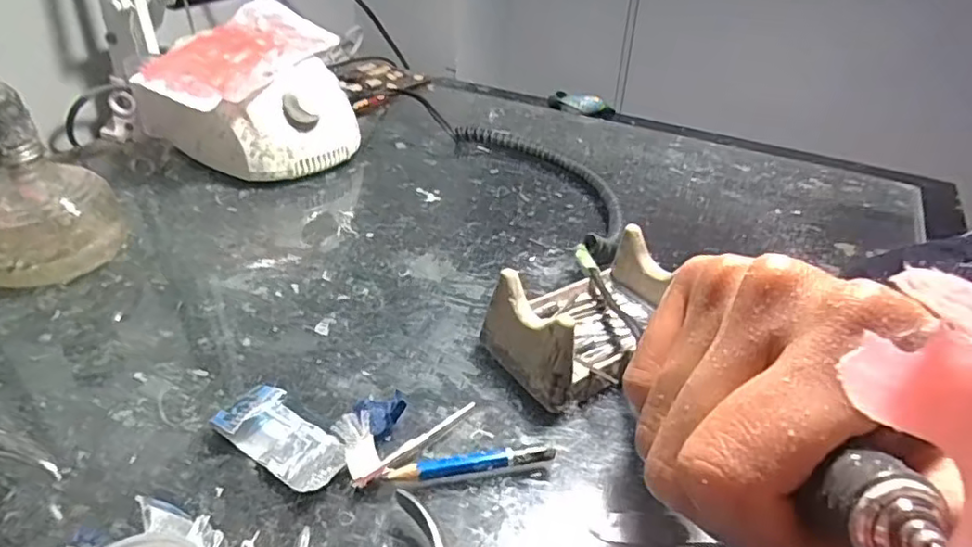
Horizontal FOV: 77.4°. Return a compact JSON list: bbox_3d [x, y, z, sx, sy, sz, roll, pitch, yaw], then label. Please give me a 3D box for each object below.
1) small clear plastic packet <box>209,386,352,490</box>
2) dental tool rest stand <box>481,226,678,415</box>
[{"bbox_3d":[-0.082,0.065,0.245,0.055,0.014,0.025,21,38,24],"label":"small clear plastic packet"},{"bbox_3d":[0.052,0.019,0.296,0.092,0.043,0.061,-20,41,-29],"label":"dental tool rest stand"}]

